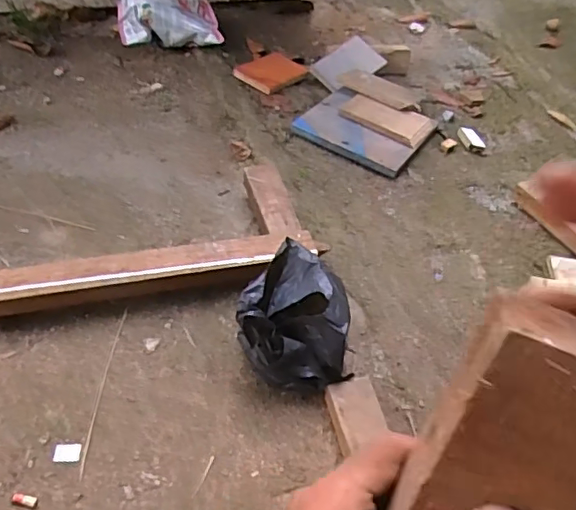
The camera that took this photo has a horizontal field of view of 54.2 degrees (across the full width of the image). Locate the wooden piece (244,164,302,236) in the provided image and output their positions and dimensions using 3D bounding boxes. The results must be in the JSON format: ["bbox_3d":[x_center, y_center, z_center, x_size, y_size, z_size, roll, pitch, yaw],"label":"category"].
[{"bbox_3d":[-0.030,-0.085,1.001,0.066,0.050,0.195,-9,49,-15],"label":"wooden piece"}]

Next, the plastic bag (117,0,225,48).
[{"bbox_3d":[-0.298,-0.593,1.417,0.250,0.119,0.153,-2,47,-9],"label":"plastic bag"}]

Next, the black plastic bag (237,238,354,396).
[{"bbox_3d":[0.010,0.092,0.786,0.154,0.131,0.163,6,47,-2],"label":"black plastic bag"}]

